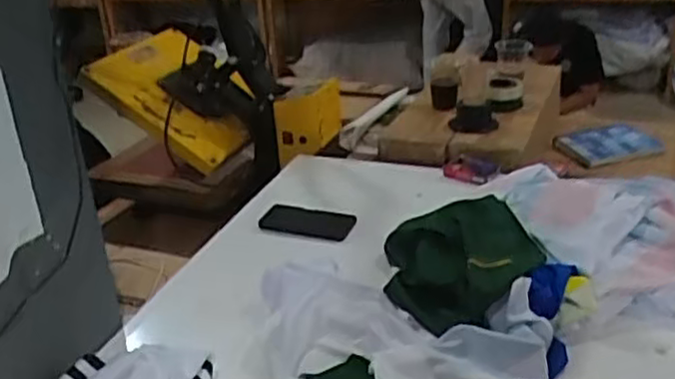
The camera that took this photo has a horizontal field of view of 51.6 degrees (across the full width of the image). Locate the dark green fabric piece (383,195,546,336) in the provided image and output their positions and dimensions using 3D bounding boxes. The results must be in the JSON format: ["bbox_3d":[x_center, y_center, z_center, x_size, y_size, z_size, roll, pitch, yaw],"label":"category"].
[{"bbox_3d":[0.176,0.098,1.040,0.211,0.075,0.282,-9,26,-7],"label":"dark green fabric piece"}]

